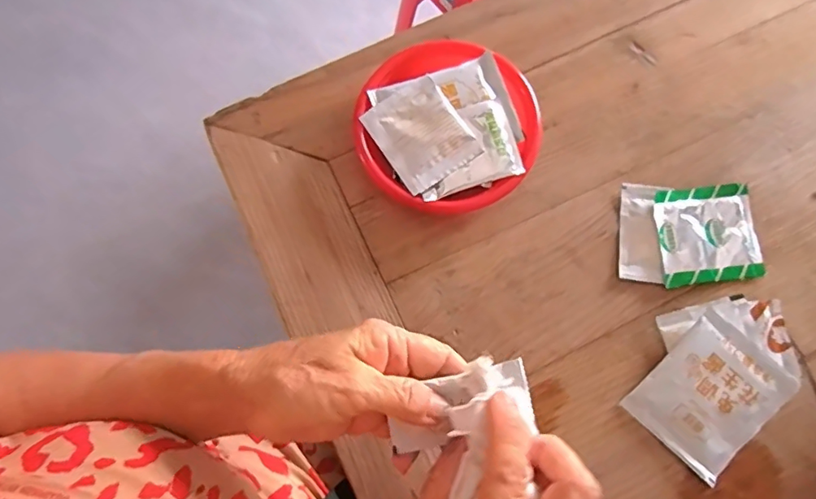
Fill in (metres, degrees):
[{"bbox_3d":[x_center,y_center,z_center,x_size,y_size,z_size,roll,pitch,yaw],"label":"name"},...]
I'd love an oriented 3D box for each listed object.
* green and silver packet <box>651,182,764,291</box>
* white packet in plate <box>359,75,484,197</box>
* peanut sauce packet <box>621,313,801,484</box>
[{"bbox_3d":[0.228,-0.012,0.398,0.076,0.010,0.073,-7,76,-1],"label":"green and silver packet"},{"bbox_3d":[0.010,-0.090,0.403,0.064,0.008,0.079,-32,78,-7],"label":"white packet in plate"},{"bbox_3d":[0.214,0.103,0.371,0.077,0.016,0.094,43,80,10],"label":"peanut sauce packet"}]

